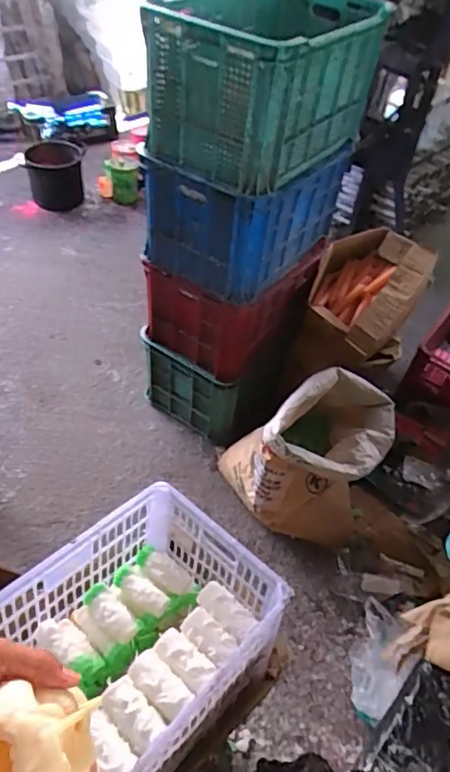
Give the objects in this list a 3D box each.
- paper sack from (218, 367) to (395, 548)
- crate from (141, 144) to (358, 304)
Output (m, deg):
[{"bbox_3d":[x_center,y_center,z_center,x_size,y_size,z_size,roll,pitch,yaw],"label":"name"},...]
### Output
[{"bbox_3d":[0.231,0.192,1.416,0.402,0.416,0.276,-2,48,-8],"label":"paper sack"},{"bbox_3d":[0.046,-0.460,1.366,0.333,0.261,0.445,30,51,19],"label":"crate"}]

